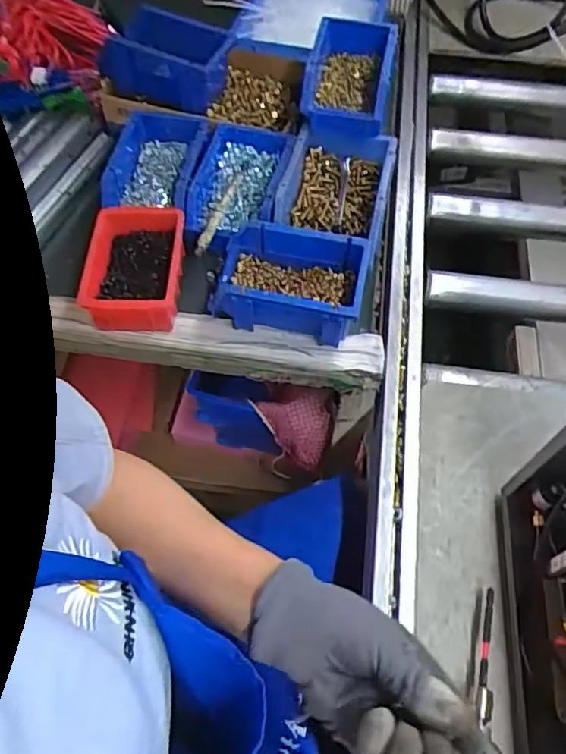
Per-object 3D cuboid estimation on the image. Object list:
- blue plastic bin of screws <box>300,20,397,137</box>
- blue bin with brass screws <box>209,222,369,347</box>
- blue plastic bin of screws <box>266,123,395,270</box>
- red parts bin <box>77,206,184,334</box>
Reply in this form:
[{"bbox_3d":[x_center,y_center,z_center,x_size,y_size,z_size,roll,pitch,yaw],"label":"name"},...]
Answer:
[{"bbox_3d":[0.083,-0.382,0.734,0.105,0.061,0.168,8,59,4],"label":"blue plastic bin of screws"},{"bbox_3d":[0.005,-0.102,0.638,0.163,0.074,0.108,14,60,7],"label":"blue bin with brass screws"},{"bbox_3d":[0.060,-0.218,0.697,0.126,0.057,0.178,12,59,6],"label":"blue plastic bin of screws"},{"bbox_3d":[-0.168,-0.122,0.653,0.105,0.053,0.149,2,59,0],"label":"red parts bin"}]

